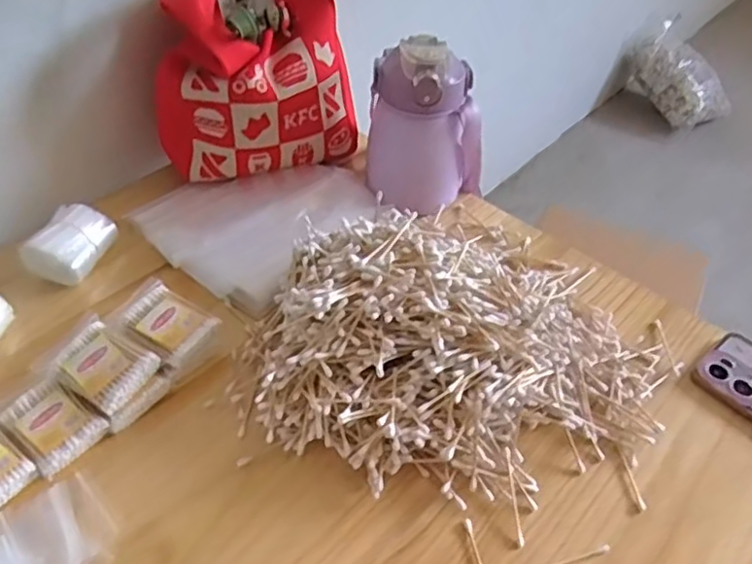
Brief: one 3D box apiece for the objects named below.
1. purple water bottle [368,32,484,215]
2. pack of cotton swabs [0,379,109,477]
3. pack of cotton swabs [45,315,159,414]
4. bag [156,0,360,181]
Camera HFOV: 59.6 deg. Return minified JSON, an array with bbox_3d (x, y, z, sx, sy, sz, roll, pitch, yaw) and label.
[{"bbox_3d":[0.053,-0.167,0.704,0.109,0.169,0.102,31,51,25],"label":"purple water bottle"},{"bbox_3d":[-0.257,0.108,0.515,0.076,0.011,0.052,31,51,25],"label":"pack of cotton swabs"},{"bbox_3d":[-0.226,0.069,0.541,0.082,0.021,0.057,25,49,21],"label":"pack of cotton swabs"},{"bbox_3d":[-0.138,-0.261,0.733,0.215,0.221,0.192,-8,46,-11],"label":"bag"}]

